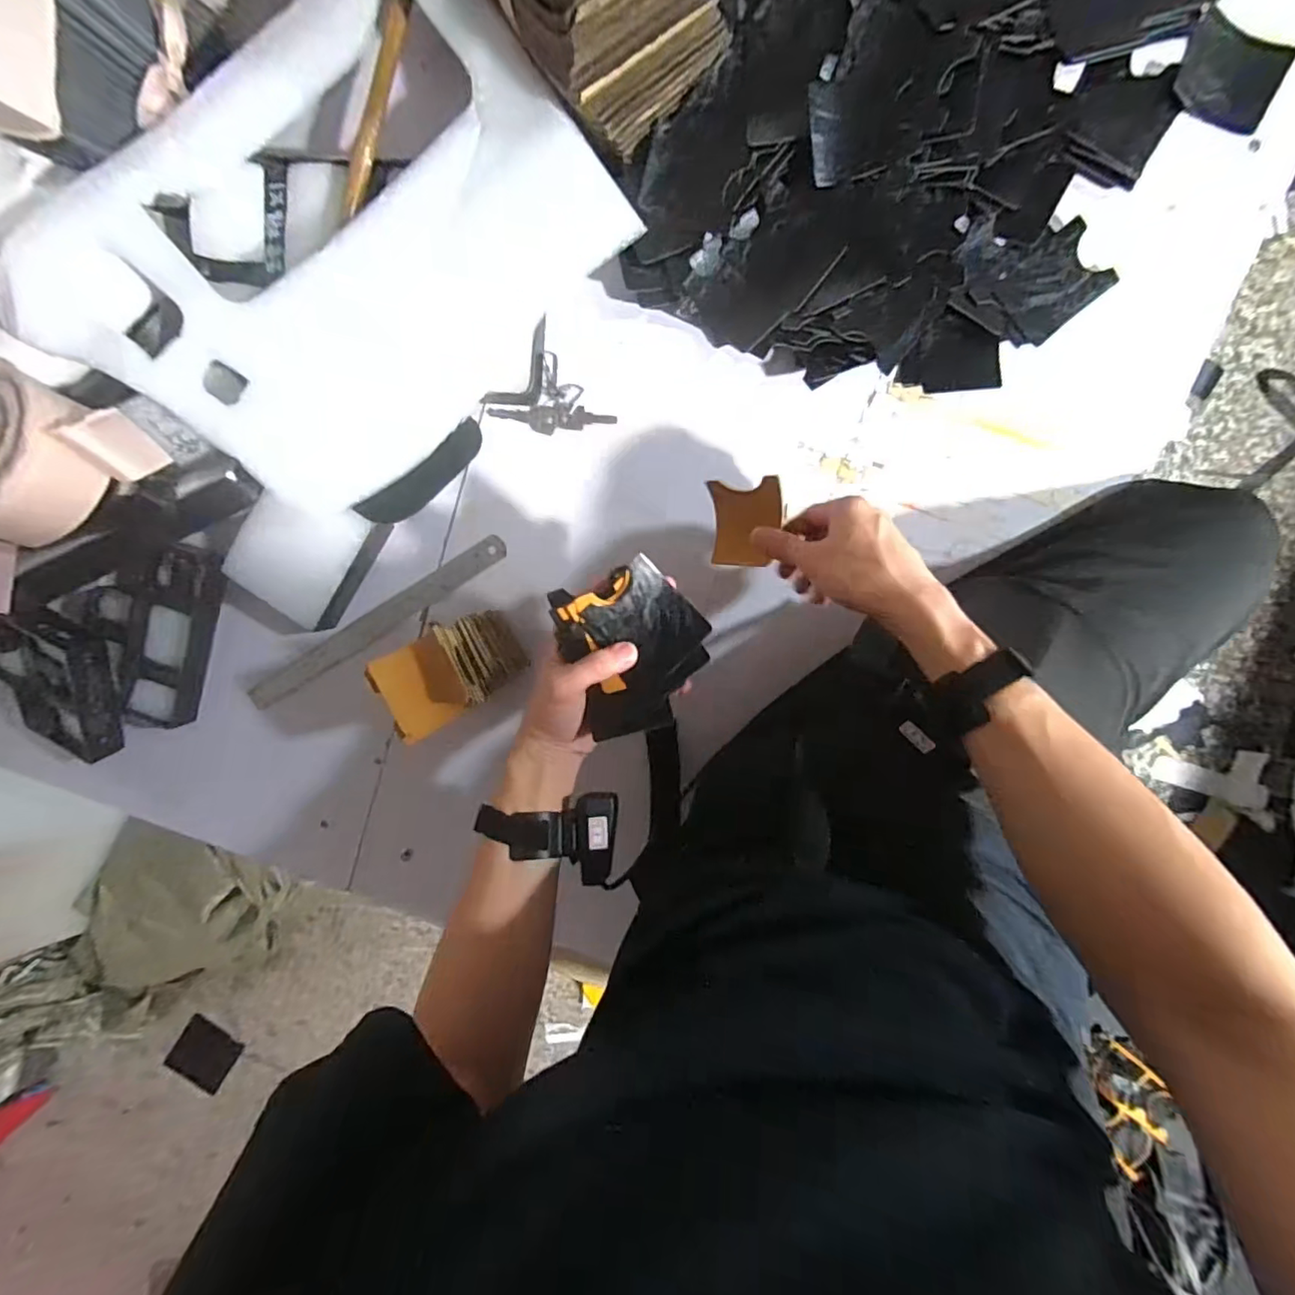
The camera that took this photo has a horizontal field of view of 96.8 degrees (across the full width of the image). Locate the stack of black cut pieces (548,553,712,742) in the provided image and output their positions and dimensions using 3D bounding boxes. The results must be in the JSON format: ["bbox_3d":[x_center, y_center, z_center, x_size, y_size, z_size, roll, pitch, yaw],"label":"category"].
[{"bbox_3d":[-0.008,0.001,0.450,0.109,0.019,0.124,-21,96,8],"label":"stack of black cut pieces"}]

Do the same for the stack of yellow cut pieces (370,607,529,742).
[{"bbox_3d":[-0.175,0.017,0.531,0.096,0.129,0.072,-27,99,6],"label":"stack of yellow cut pieces"}]

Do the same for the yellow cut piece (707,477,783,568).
[{"bbox_3d":[0.085,-0.109,0.504,0.063,0.012,0.074,6,110,32],"label":"yellow cut piece"}]

